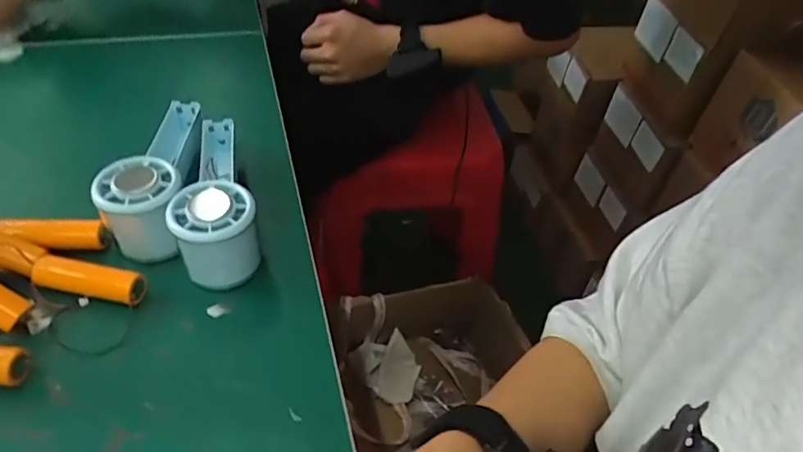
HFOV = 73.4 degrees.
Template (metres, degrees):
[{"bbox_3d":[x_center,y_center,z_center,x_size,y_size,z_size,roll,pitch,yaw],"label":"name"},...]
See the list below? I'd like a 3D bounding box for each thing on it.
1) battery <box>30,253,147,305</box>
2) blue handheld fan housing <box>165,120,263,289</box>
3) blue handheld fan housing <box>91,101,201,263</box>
[{"bbox_3d":[-0.216,0.038,0.376,0.075,0.018,0.021,11,45,3],"label":"battery"},{"bbox_3d":[-0.146,-0.026,0.419,0.054,0.061,0.154,-8,47,-15],"label":"blue handheld fan housing"},{"bbox_3d":[-0.196,-0.043,0.431,0.059,0.060,0.167,-3,46,-11],"label":"blue handheld fan housing"}]

